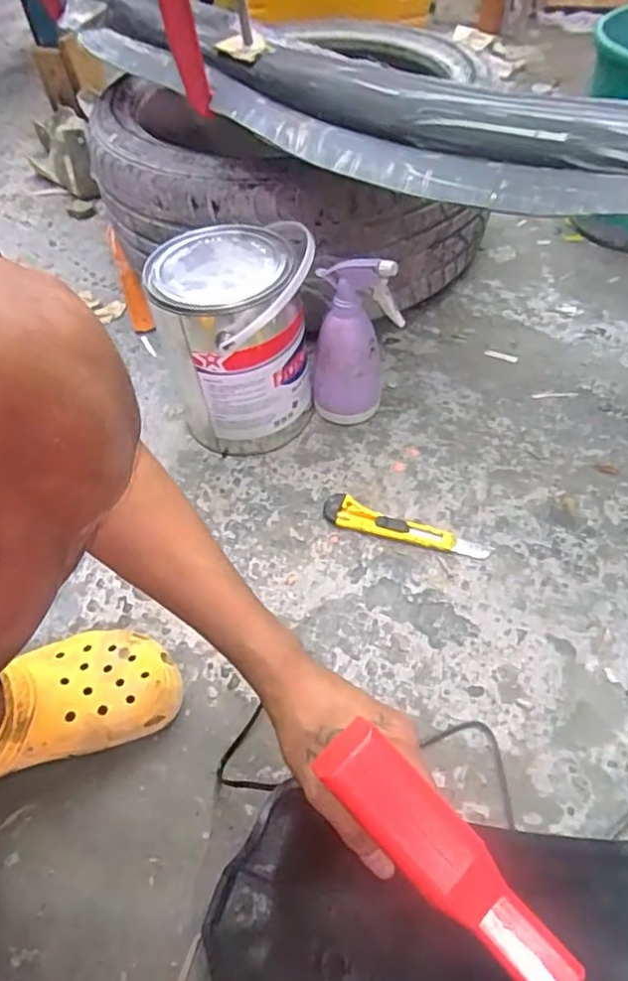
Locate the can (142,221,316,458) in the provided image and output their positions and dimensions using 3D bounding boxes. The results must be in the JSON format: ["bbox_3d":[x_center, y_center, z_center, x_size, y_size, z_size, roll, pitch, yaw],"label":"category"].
[{"bbox_3d":[-0.082,-0.163,0.717,0.163,0.215,0.150,-3,50,3],"label":"can"}]

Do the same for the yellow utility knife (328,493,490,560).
[{"bbox_3d":[0.096,0.042,0.667,0.179,0.012,0.037,17,54,18],"label":"yellow utility knife"}]

